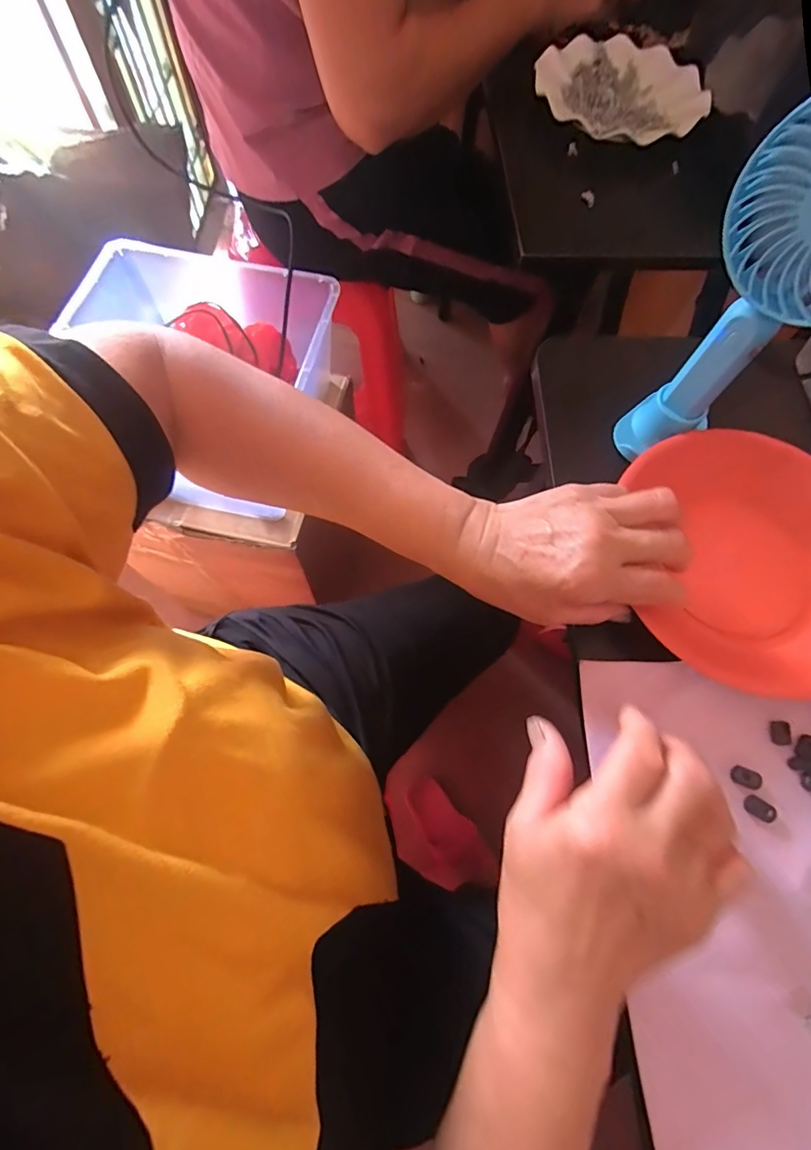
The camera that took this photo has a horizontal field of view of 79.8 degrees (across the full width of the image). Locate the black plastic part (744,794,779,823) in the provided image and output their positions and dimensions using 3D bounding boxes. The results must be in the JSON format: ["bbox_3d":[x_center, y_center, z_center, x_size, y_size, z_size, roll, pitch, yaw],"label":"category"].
[{"bbox_3d":[0.214,0.140,0.289,0.017,0.004,0.011,34,72,10],"label":"black plastic part"}]

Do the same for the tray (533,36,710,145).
[{"bbox_3d":[0.234,-0.537,0.538,0.179,0.022,0.174,0,69,-3],"label":"tray"}]

